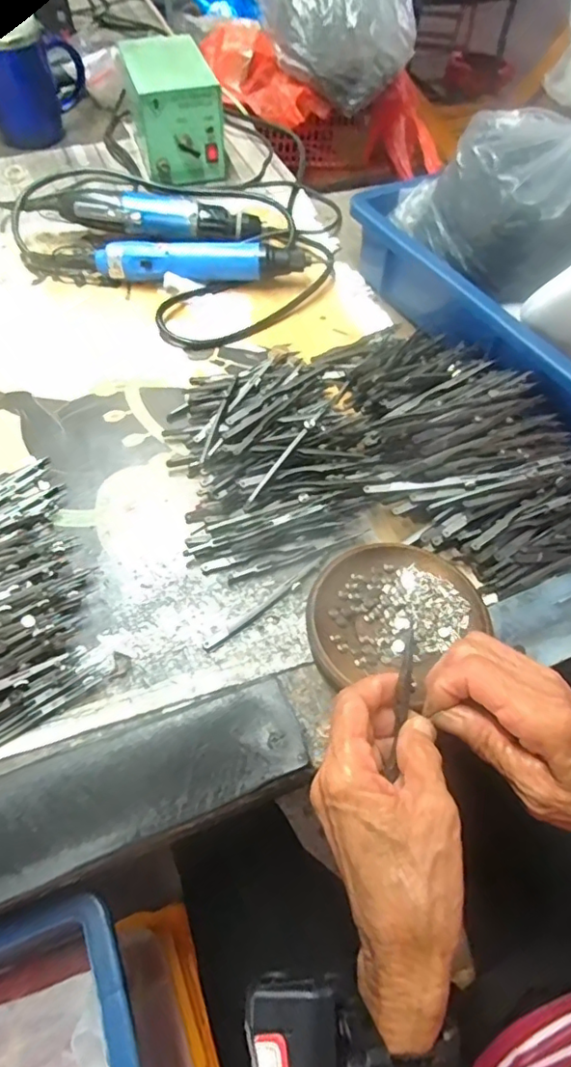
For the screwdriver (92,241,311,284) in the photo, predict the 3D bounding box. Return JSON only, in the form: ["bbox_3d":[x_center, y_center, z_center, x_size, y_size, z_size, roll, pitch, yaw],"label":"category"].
[{"bbox_3d":[-0.082,-0.266,0.558,0.200,0.041,0.031,-1,57,-6],"label":"screwdriver"}]

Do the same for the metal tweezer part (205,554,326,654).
[{"bbox_3d":[-0.011,0.044,0.381,0.108,0.005,0.007,-35,66,-24],"label":"metal tweezer part"}]

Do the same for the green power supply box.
[{"bbox_3d":[-0.132,-0.497,0.657,0.099,0.097,0.132,-12,59,-12],"label":"green power supply box"}]

